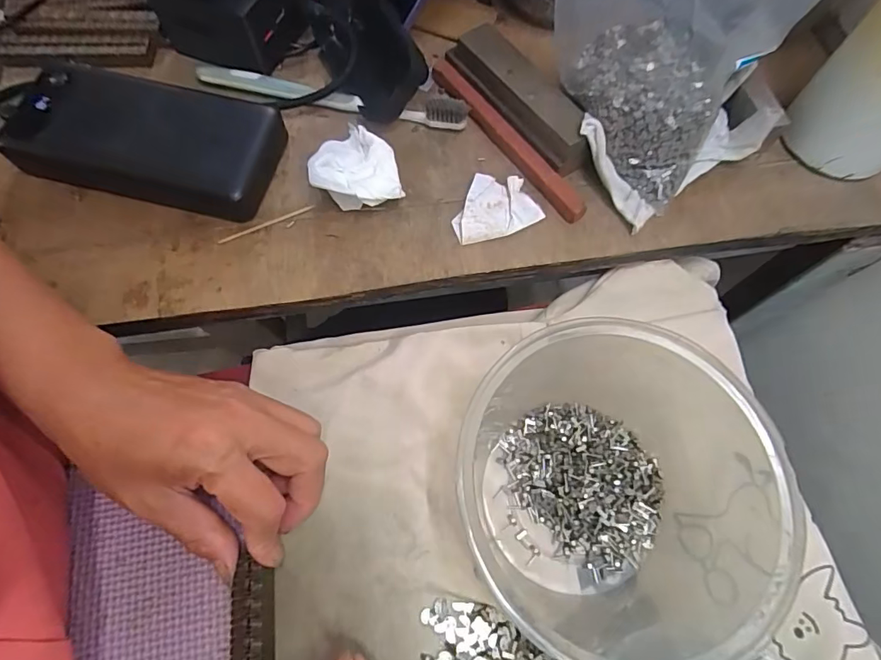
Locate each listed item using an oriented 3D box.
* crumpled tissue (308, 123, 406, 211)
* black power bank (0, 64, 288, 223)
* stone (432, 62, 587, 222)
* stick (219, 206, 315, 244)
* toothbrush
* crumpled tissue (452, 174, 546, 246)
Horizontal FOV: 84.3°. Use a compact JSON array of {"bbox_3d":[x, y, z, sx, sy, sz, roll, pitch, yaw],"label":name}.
[{"bbox_3d":[-0.053,-0.097,0.293,0.049,0.026,0.059,-15,69,-7],"label":"crumpled tissue"},{"bbox_3d":[-0.180,-0.118,0.296,0.152,0.028,0.070,13,68,4],"label":"black power bank"},{"bbox_3d":[0.041,-0.127,0.312,0.017,0.010,0.149,-35,73,-14],"label":"stone"},{"bbox_3d":[-0.105,-0.064,0.293,0.060,0.004,0.004,-23,70,-10],"label":"stick"},{"bbox_3d":[-0.073,-0.156,0.323,0.183,0.013,0.021,9,68,2],"label":"toothbrush"},{"bbox_3d":[0.032,-0.076,0.296,0.053,0.009,0.039,-19,69,-9],"label":"crumpled tissue"}]

